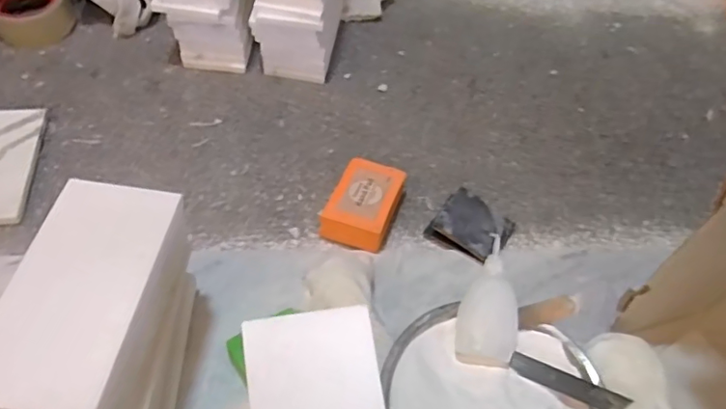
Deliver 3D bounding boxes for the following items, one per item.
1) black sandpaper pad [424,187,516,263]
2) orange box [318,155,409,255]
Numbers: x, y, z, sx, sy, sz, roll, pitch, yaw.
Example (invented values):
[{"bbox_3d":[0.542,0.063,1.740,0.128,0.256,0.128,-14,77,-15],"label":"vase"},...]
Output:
[{"bbox_3d":[0.107,0.018,0.552,0.070,0.021,0.070,31,55,17],"label":"black sandpaper pad"},{"bbox_3d":[0.001,0.001,0.545,0.059,0.031,0.097,18,52,9],"label":"orange box"}]

